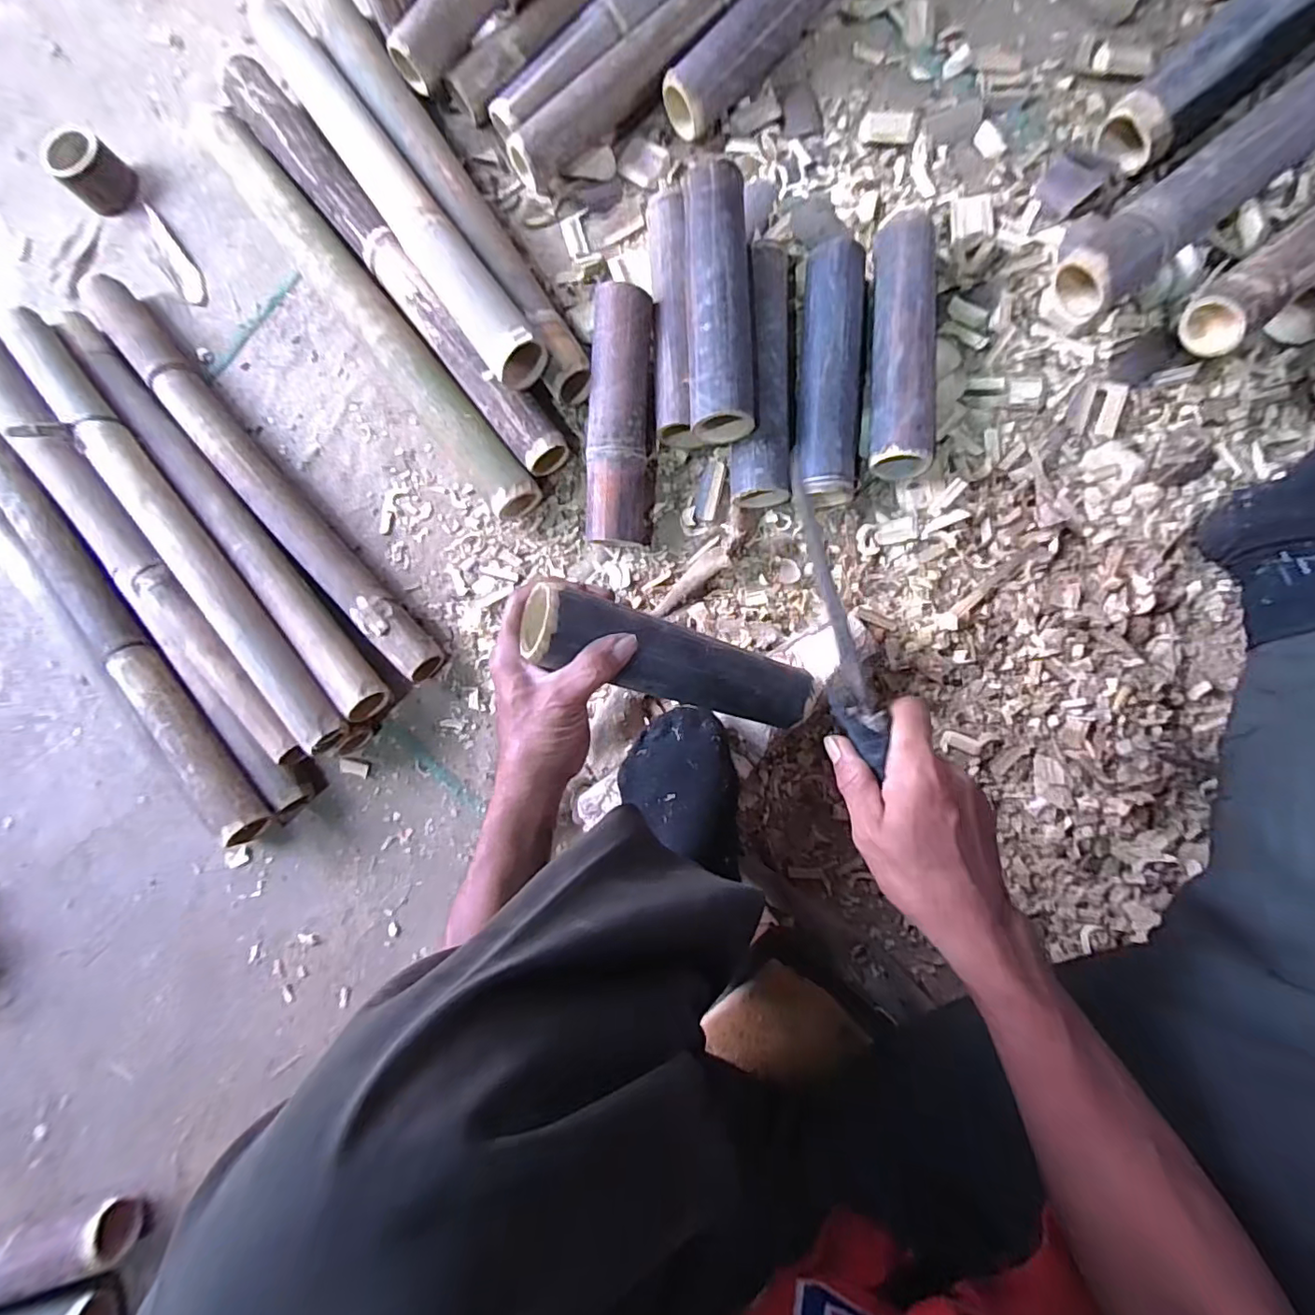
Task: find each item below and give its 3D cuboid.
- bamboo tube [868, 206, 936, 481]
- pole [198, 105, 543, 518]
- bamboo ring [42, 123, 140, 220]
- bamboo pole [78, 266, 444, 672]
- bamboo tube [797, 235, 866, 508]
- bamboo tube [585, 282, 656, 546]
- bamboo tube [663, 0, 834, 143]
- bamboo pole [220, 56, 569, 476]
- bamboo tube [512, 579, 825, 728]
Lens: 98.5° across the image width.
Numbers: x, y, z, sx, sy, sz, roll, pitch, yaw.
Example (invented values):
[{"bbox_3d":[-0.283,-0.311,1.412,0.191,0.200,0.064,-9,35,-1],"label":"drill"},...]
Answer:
[{"bbox_3d":[0.253,-0.313,0.575,0.073,0.065,0.253,2,86,8],"label":"bamboo tube"},{"bbox_3d":[-0.344,-0.405,0.665,0.065,0.059,0.627,-39,82,3],"label":"pole"},{"bbox_3d":[-0.730,-0.629,0.730,0.073,0.067,0.073,-1,86,8],"label":"bamboo ring"},{"bbox_3d":[-0.480,-0.226,0.671,0.053,0.055,0.673,-44,82,3],"label":"bamboo pole"},{"bbox_3d":[0.177,-0.289,0.586,0.063,0.058,0.264,2,86,8],"label":"bamboo tube"},{"bbox_3d":[-0.039,-0.249,0.606,0.065,0.073,0.260,1,86,8],"label":"bamboo tube"},{"bbox_3d":[0.119,-0.699,0.630,0.269,0.060,0.066,-42,82,3],"label":"bamboo tube"},{"bbox_3d":[-0.310,-0.459,0.664,0.059,0.061,0.632,-39,82,3],"label":"bamboo pole"},{"bbox_3d":[0.019,0.007,0.451,0.252,0.045,0.054,19,88,-28],"label":"bamboo tube"}]

